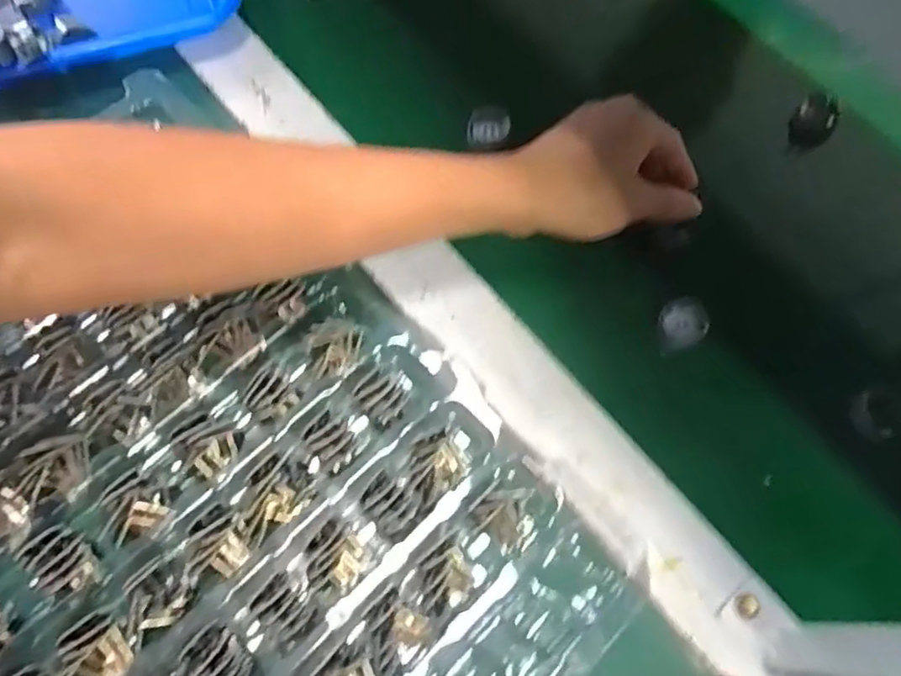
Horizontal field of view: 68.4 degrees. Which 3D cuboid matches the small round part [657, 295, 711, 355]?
[{"bbox_3d":[0.140,-0.009,0.399,0.025,0.016,0.027,1,67,-3],"label":"small round part"}]

